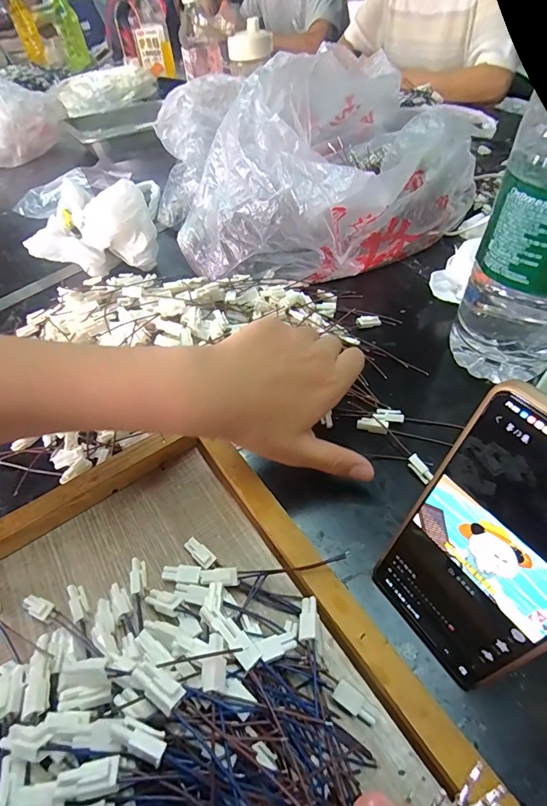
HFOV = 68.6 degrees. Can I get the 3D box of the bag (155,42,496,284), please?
[{"bbox_3d":[0.101,-0.315,0.512,0.432,0.167,0.221,-35,55,-23],"label":"bag"}]

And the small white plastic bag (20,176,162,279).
[{"bbox_3d":[-0.237,-0.232,0.540,0.167,0.106,0.136,-8,49,-2],"label":"small white plastic bag"}]

